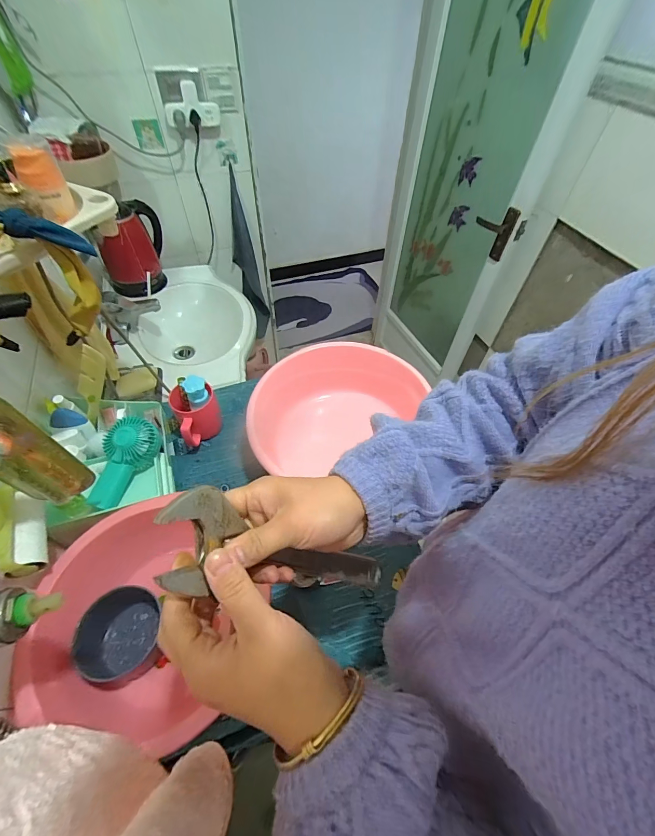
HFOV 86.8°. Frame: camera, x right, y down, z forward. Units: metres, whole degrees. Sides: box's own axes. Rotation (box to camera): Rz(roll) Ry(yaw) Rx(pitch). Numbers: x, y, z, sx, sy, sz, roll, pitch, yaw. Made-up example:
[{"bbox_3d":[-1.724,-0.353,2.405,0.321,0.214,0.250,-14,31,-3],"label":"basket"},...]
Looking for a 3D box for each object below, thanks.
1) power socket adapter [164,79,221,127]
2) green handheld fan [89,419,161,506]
[{"bbox_3d":[-0.365,-0.839,0.928,0.141,0.091,0.020,-16,56,-13],"label":"power socket adapter"},{"bbox_3d":[-0.317,0.069,0.540,0.062,0.064,0.143,18,80,12],"label":"green handheld fan"}]

